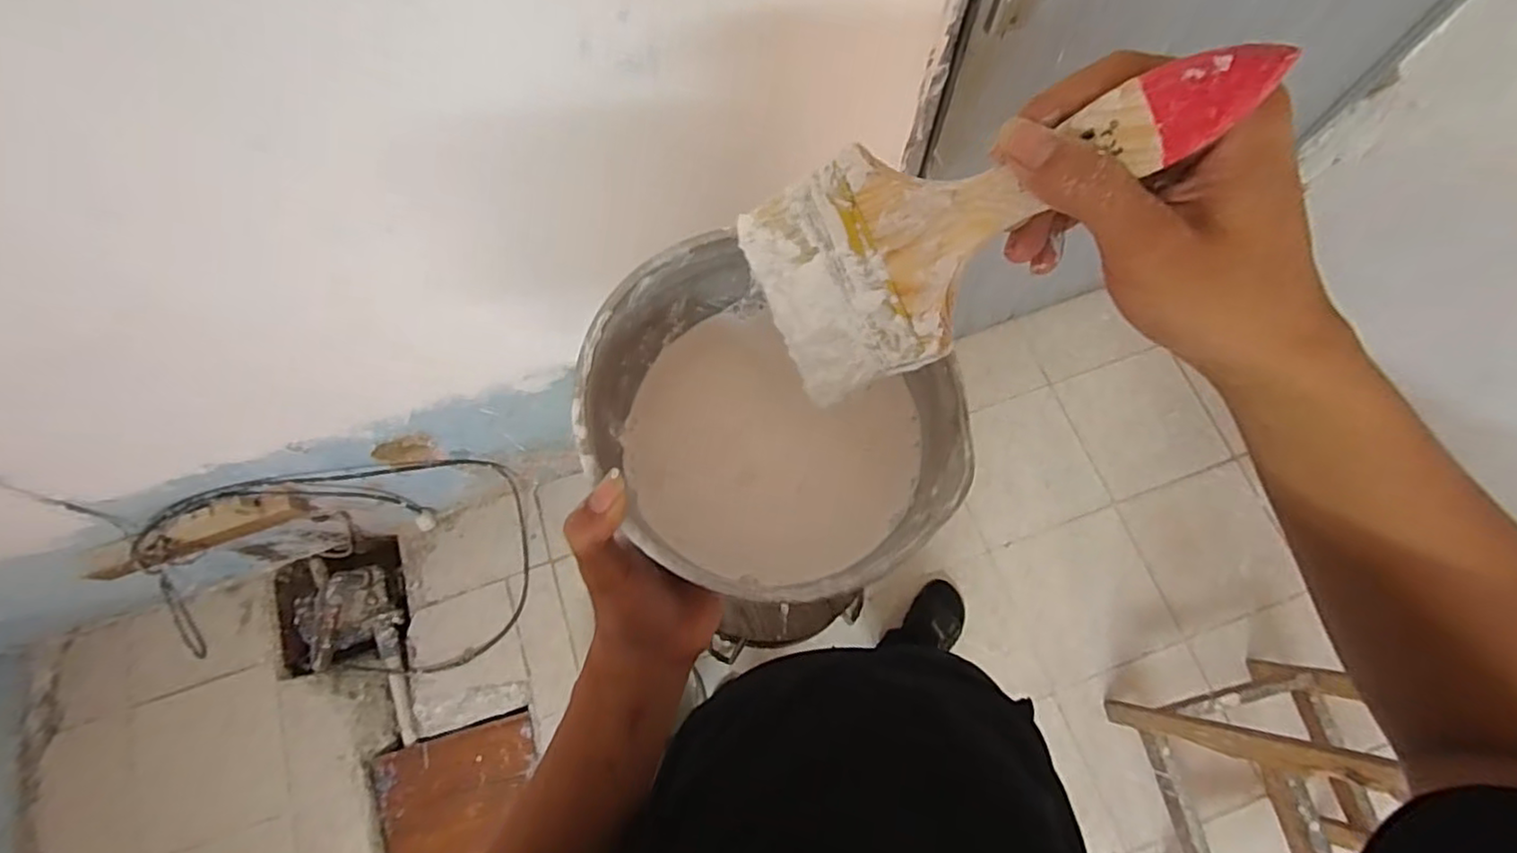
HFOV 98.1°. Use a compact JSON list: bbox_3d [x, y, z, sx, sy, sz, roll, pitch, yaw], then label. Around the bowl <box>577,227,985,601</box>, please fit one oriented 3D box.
[{"bbox_3d":[0.005,0.006,0.341,0.189,0.087,0.155,25,74,11],"label":"bowl"}]

